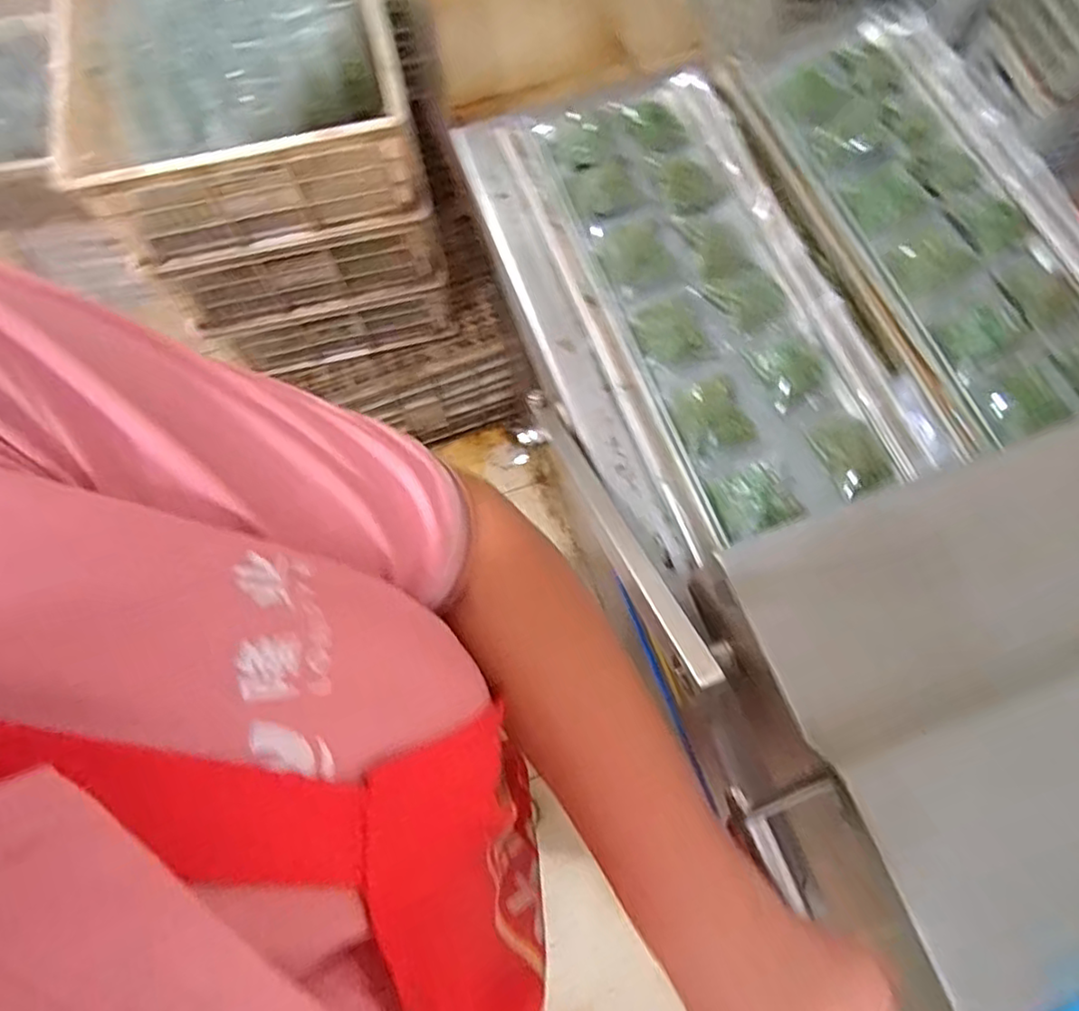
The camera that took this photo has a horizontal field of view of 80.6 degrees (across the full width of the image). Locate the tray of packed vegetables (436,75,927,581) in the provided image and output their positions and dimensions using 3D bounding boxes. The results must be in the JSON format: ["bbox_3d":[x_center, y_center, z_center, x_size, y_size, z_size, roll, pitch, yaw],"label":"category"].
[{"bbox_3d":[0.142,-0.238,0.699,0.306,0.077,0.577,-18,71,-4],"label":"tray of packed vegetables"}]

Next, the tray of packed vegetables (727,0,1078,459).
[{"bbox_3d":[0.459,-0.358,0.709,0.272,0.031,0.584,-19,71,-5],"label":"tray of packed vegetables"}]

